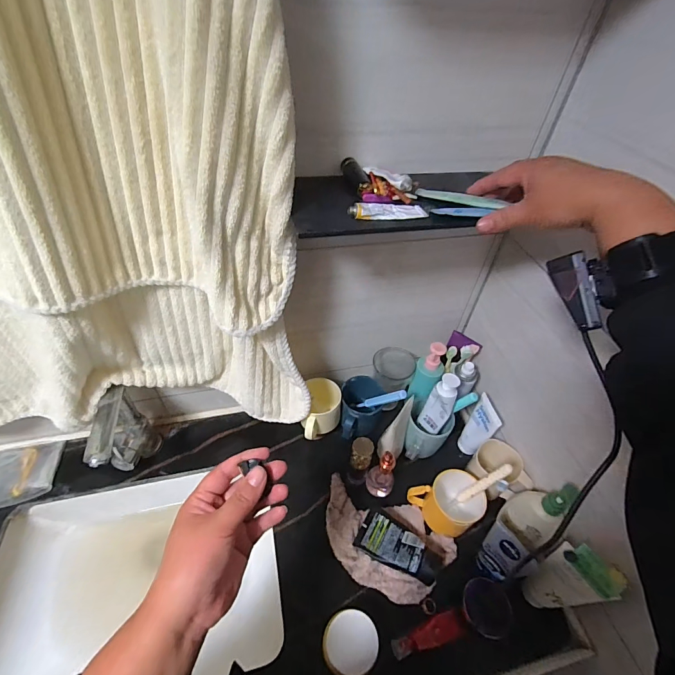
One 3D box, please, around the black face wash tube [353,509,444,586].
[{"bbox_3d":[0.095,0.321,0.562,0.126,0.026,0.063,24,50,17],"label":"black face wash tube"}]

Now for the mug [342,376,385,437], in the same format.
[{"bbox_3d":[0.048,0.143,0.716,0.078,0.086,0.102,2,47,-3],"label":"mug"}]

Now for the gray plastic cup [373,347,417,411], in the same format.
[{"bbox_3d":[0.112,0.079,0.745,0.082,0.090,0.083,1,47,-4],"label":"gray plastic cup"}]

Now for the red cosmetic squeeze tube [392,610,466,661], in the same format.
[{"bbox_3d":[0.142,0.437,0.542,0.126,0.026,0.032,0,49,-27],"label":"red cosmetic squeeze tube"}]

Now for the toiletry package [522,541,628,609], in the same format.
[{"bbox_3d":[0.317,0.346,0.521,0.046,0.175,0.065,-4,48,-8],"label":"toiletry package"}]

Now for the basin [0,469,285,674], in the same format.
[{"bbox_3d":[-0.324,0.410,0.631,0.439,0.165,0.300,-7,48,-11],"label":"basin"}]

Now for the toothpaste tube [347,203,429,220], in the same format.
[{"bbox_3d":[0.054,-0.140,0.399,0.088,0.014,0.023,-8,48,-12],"label":"toothpaste tube"}]

